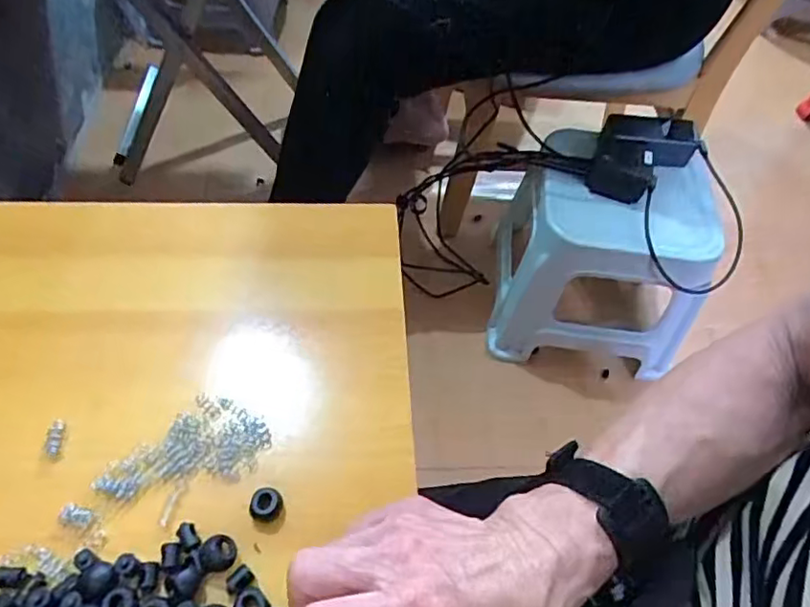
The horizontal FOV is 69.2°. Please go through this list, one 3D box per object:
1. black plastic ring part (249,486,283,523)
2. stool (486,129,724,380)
[{"bbox_3d":[-0.075,0.108,0.318,0.017,0.012,0.017,-6,55,-8],"label":"black plastic ring part"},{"bbox_3d":[0.295,-0.070,0.908,0.277,0.259,0.231,8,54,0],"label":"stool"}]

